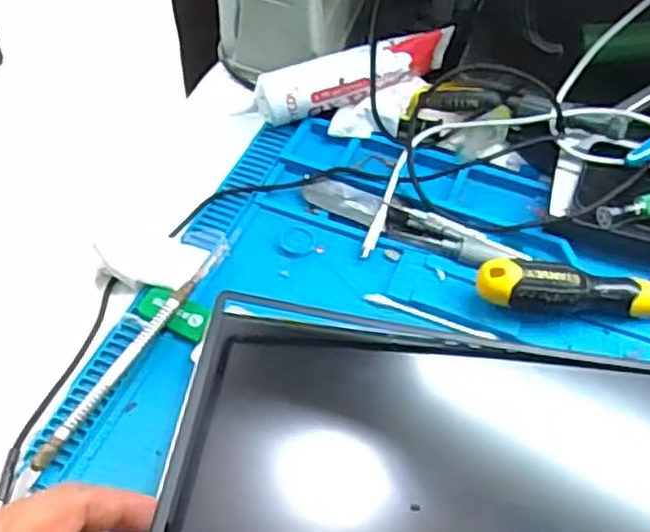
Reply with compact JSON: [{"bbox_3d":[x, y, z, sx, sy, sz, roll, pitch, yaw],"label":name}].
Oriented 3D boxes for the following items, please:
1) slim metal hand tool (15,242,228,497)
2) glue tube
[{"bbox_3d":[-0.107,0.046,0.401,0.011,0.013,0.183,24,52,17],"label":"slim metal hand tool"},{"bbox_3d":[0.021,-0.138,0.519,0.151,0.049,0.037,-12,51,-13],"label":"glue tube"}]

